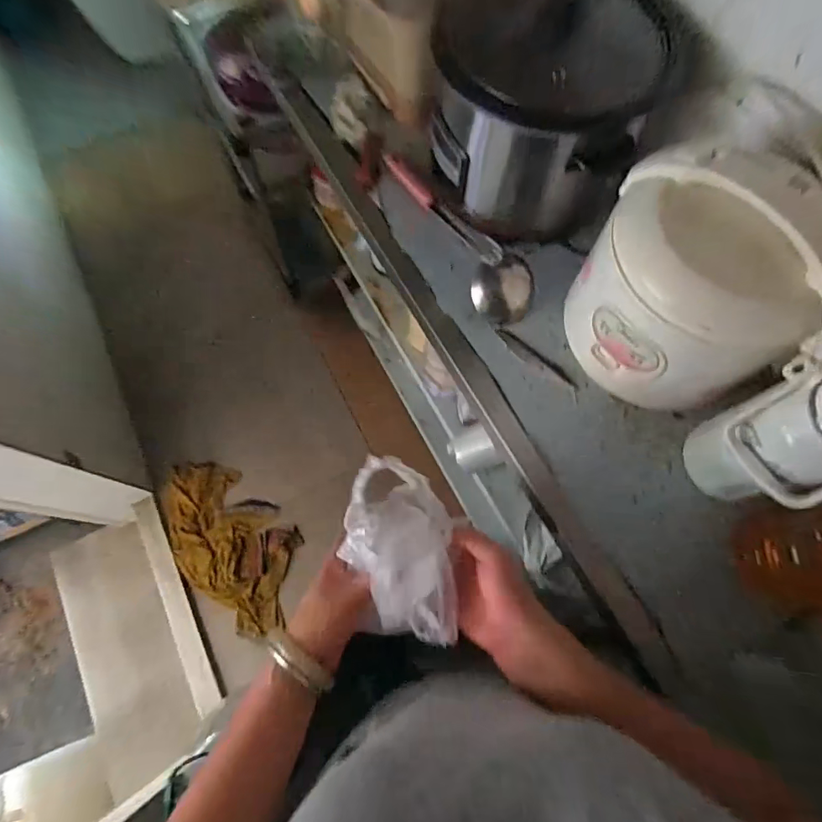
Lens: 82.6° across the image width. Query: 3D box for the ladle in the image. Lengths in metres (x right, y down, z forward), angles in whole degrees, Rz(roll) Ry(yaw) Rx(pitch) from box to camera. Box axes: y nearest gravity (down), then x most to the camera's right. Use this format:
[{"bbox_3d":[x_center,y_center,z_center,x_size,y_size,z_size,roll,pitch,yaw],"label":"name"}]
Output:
[{"bbox_3d":[0.069,-0.271,0.665,0.088,0.053,0.329,-24,72,-7],"label":"ladle"}]

